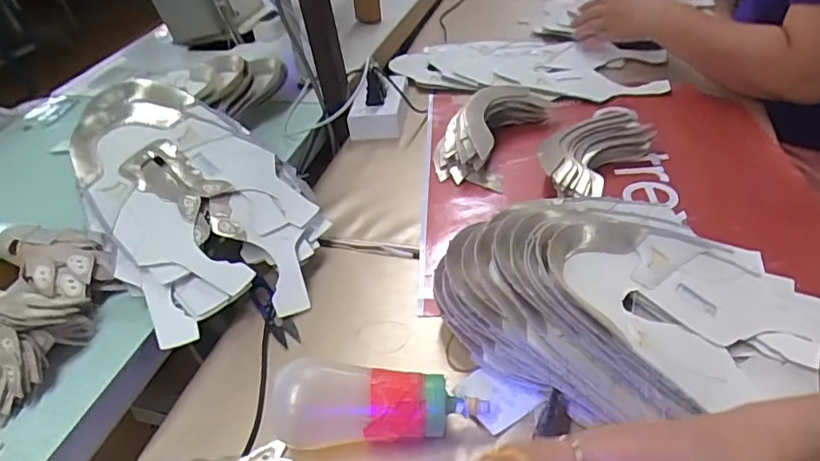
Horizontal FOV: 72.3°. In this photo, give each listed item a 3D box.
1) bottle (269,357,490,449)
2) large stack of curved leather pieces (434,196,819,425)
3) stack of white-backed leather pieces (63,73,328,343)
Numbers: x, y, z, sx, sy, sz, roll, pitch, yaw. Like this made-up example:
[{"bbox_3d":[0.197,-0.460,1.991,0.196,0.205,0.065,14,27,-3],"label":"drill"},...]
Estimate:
[{"bbox_3d":[-0.024,0.134,0.426,0.156,0.057,0.058,-2,40,9],"label":"bottle"},{"bbox_3d":[0.185,0.054,0.460,0.294,0.097,0.203,-15,39,-8],"label":"large stack of curved leather pieces"},{"bbox_3d":[-0.220,-0.035,0.597,0.203,0.049,0.318,-22,65,-26],"label":"stack of white-backed leather pieces"}]

